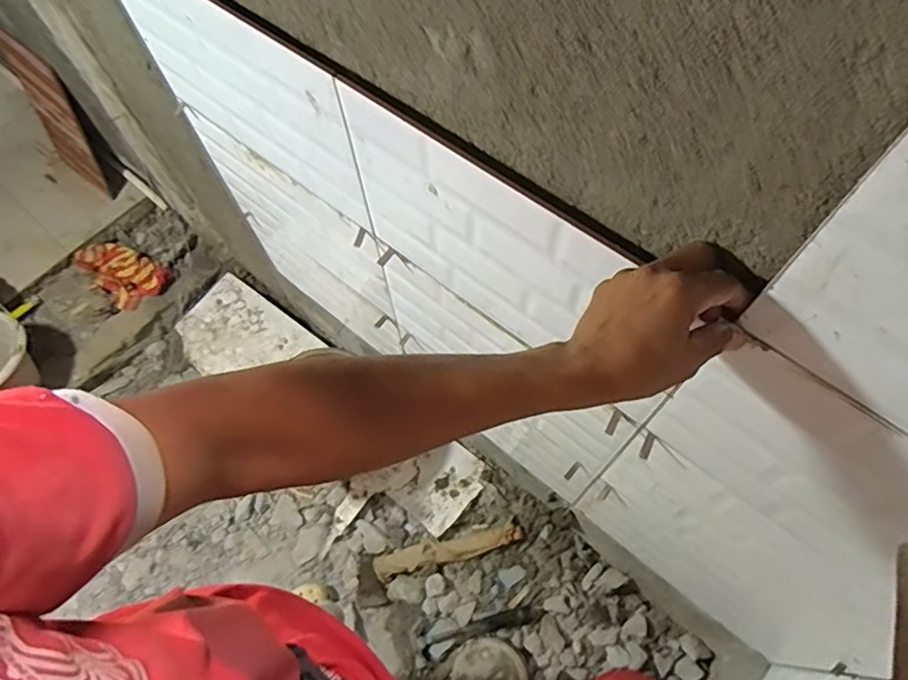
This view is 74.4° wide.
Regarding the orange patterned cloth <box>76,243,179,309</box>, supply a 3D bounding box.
[{"bbox_3d":[-0.875,-0.174,1.578,0.256,0.041,0.142,27,69,13],"label":"orange patterned cloth"}]

